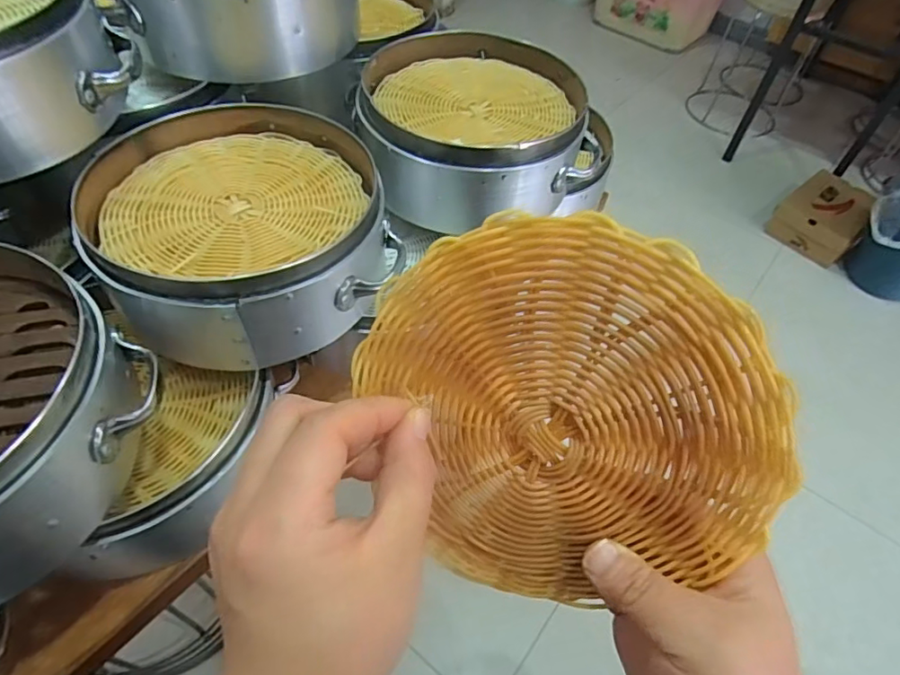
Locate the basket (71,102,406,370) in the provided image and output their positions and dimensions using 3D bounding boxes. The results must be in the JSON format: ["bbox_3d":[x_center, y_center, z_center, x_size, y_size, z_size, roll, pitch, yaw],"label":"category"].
[{"bbox_3d":[-0.149,-0.073,0.405,0.188,0.093,0.201,-23,58,-21],"label":"basket"}]

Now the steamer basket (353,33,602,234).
[{"bbox_3d":[0.019,-0.189,0.494,0.183,0.080,0.191,2,52,-3],"label":"steamer basket"}]

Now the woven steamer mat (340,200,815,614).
[{"bbox_3d":[0.044,0.033,0.218,0.149,0.158,0.011,-21,9,26],"label":"woven steamer mat"}]

